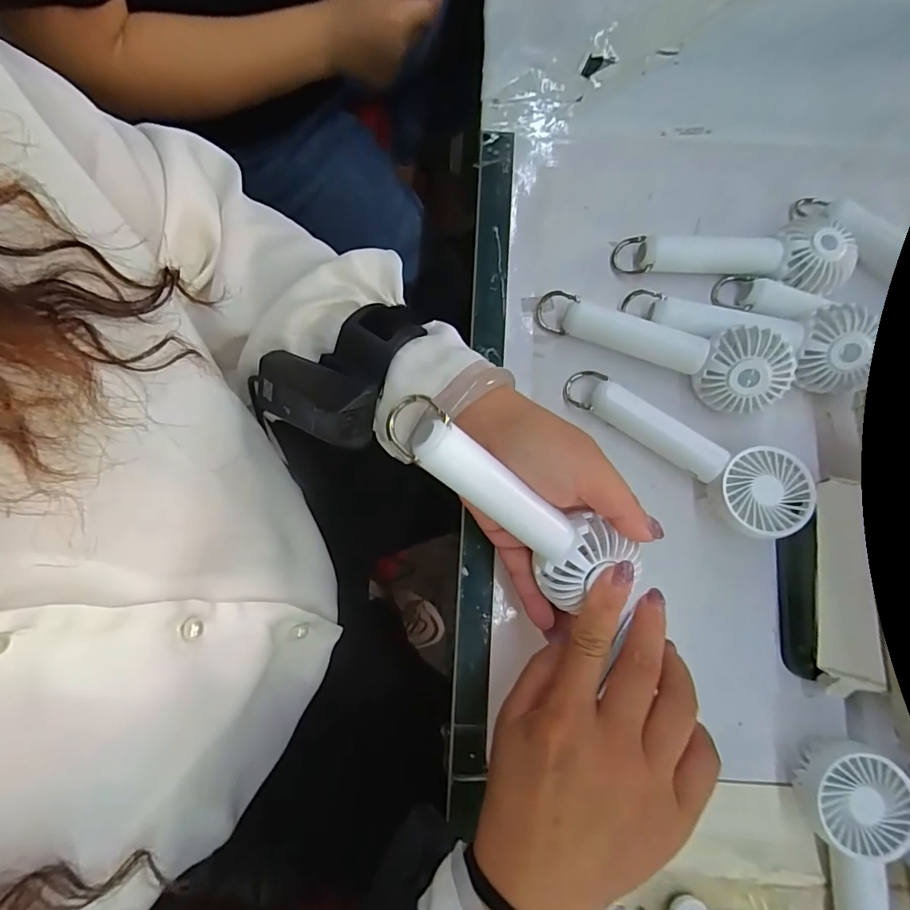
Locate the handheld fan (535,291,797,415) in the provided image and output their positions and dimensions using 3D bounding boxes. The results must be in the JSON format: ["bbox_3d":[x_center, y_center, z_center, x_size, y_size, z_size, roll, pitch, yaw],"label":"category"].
[{"bbox_3d":[0.138,-0.078,0.327,0.166,0.041,0.048,25,80,4],"label":"handheld fan"}]

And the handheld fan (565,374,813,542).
[{"bbox_3d":[0.146,-0.001,0.323,0.161,0.031,0.054,29,80,5],"label":"handheld fan"}]

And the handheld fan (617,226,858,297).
[{"bbox_3d":[0.197,-0.141,0.352,0.155,0.033,0.046,6,79,1],"label":"handheld fan"}]

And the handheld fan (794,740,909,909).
[{"bbox_3d":[0.232,0.248,0.274,0.050,0.031,0.160,-5,79,-1],"label":"handheld fan"}]

